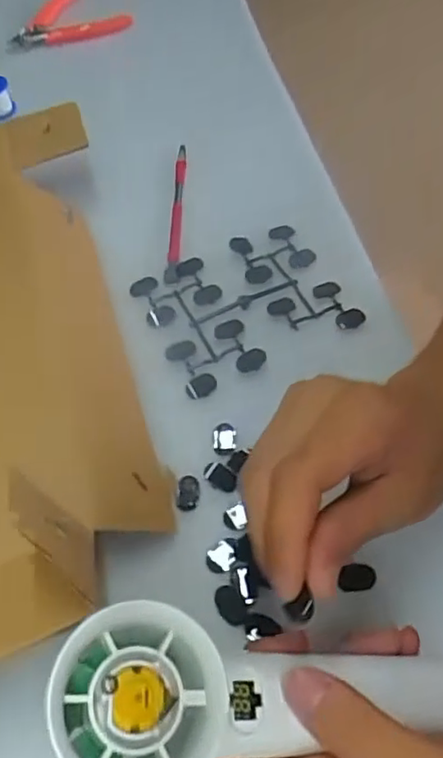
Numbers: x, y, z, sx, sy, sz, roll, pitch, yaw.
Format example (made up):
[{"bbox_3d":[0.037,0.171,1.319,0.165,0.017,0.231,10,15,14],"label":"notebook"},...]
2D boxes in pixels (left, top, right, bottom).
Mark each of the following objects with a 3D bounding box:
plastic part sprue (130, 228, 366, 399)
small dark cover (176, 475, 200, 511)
[{"bbox_3d":[0.015,-0.050,0.399,0.120,0.011,0.093,-24,59,-10],"label":"plastic part sprue"},{"bbox_3d":[-0.018,0.064,0.336,0.013,0.006,0.019,2,58,6],"label":"small dark cover"}]

